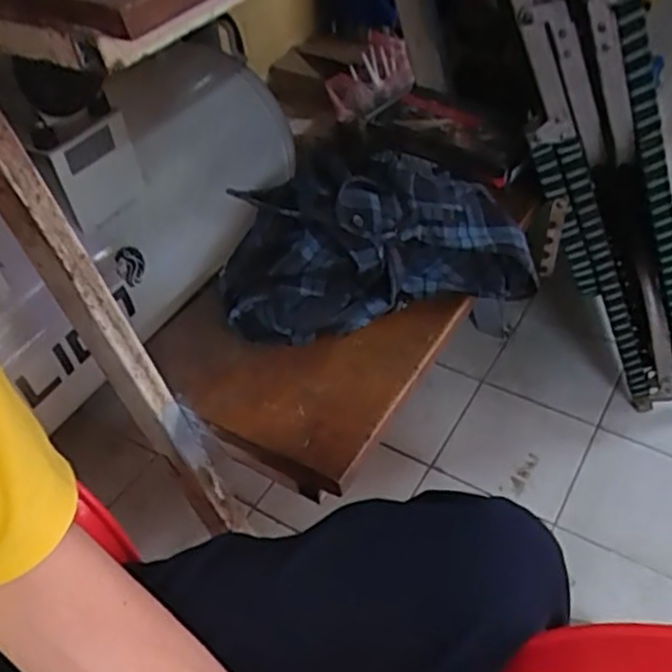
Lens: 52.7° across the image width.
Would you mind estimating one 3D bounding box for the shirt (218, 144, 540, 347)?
[{"bbox_3d":[0.047,-0.097,0.702,0.322,0.126,0.161,-12,46,-7],"label":"shirt"}]

